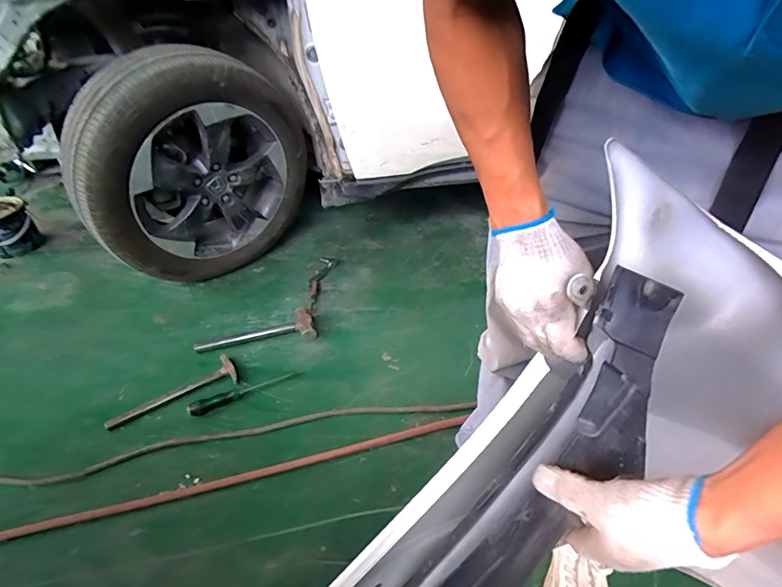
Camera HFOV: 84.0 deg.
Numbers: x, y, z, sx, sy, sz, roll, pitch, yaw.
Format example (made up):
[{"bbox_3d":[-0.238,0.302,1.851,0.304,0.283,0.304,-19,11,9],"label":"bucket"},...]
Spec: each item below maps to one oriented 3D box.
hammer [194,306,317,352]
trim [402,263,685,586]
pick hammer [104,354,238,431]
[{"bbox_3d":[-0.373,0.105,1.206,0.321,0.039,0.101,-10,42,-12],"label":"hammer"},{"bbox_3d":[0.102,0.271,0.475,0.089,0.644,0.100,4,31,-48],"label":"trim"},{"bbox_3d":[-0.508,0.238,1.025,0.291,0.024,0.086,-29,48,-30],"label":"pick hammer"}]

